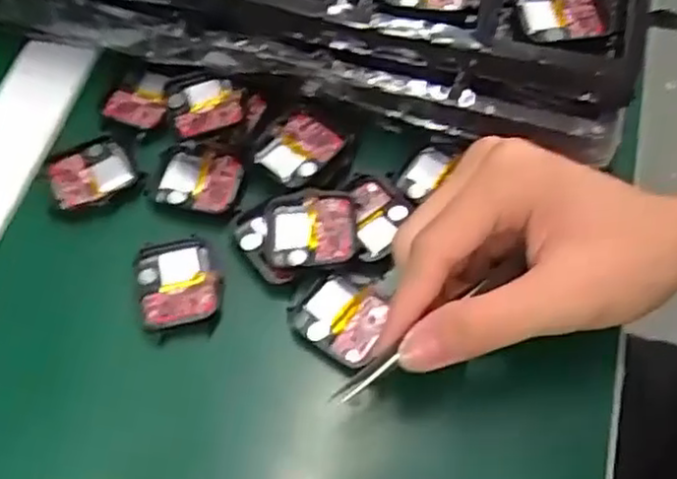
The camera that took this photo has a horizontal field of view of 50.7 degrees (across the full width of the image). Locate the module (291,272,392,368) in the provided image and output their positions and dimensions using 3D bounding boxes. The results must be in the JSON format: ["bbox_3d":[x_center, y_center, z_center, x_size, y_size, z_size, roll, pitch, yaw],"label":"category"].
[{"bbox_3d":[0.001,0.033,0.322,0.041,0.008,0.037,27,65,13],"label":"module"}]

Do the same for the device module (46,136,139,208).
[{"bbox_3d":[-0.123,-0.033,0.354,0.039,0.004,0.035,-30,66,-15],"label":"device module"}]

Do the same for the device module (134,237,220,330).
[{"bbox_3d":[-0.075,0.020,0.333,0.035,0.013,0.046,-13,63,-7],"label":"device module"}]

